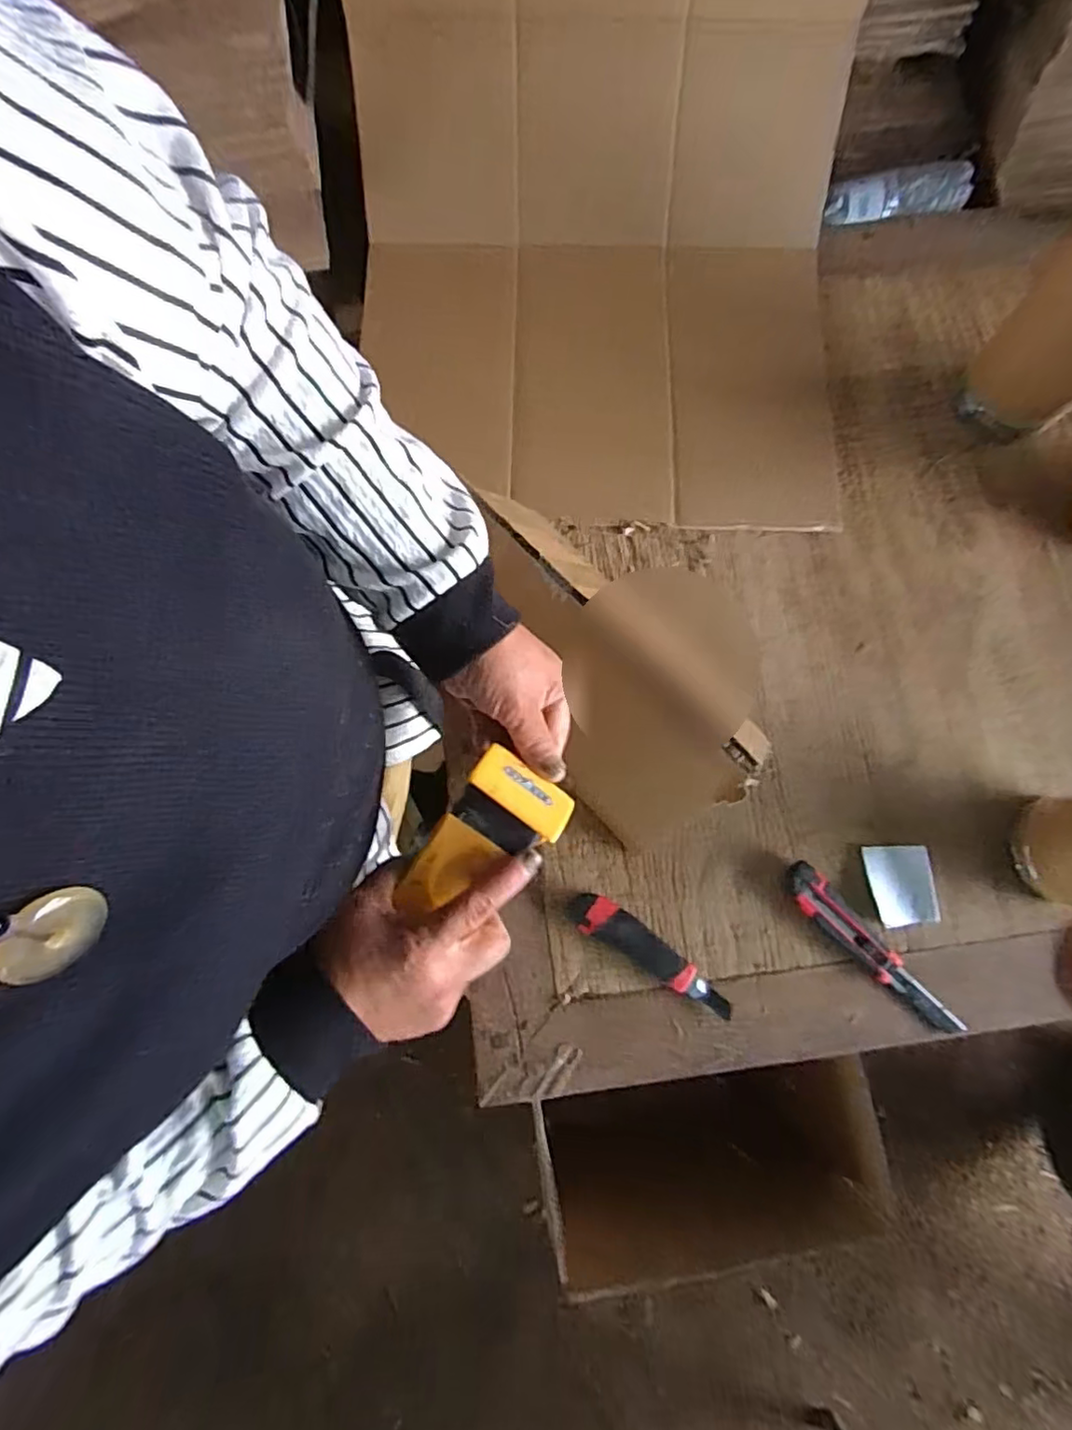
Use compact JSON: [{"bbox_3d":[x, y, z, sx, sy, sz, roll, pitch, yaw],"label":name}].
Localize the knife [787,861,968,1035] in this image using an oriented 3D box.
[{"bbox_3d":[0.343,0.244,0.634,0.040,0.017,0.216,-40,80,-7],"label":"knife"}]

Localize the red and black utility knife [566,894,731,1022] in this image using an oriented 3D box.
[{"bbox_3d":[0.120,0.245,0.636,0.188,0.020,0.042,31,81,8],"label":"red and black utility knife"}]

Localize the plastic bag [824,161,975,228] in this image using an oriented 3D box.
[{"bbox_3d":[0.483,-0.701,0.826,0.189,0.039,0.052,-5,77,2],"label":"plastic bag"}]

